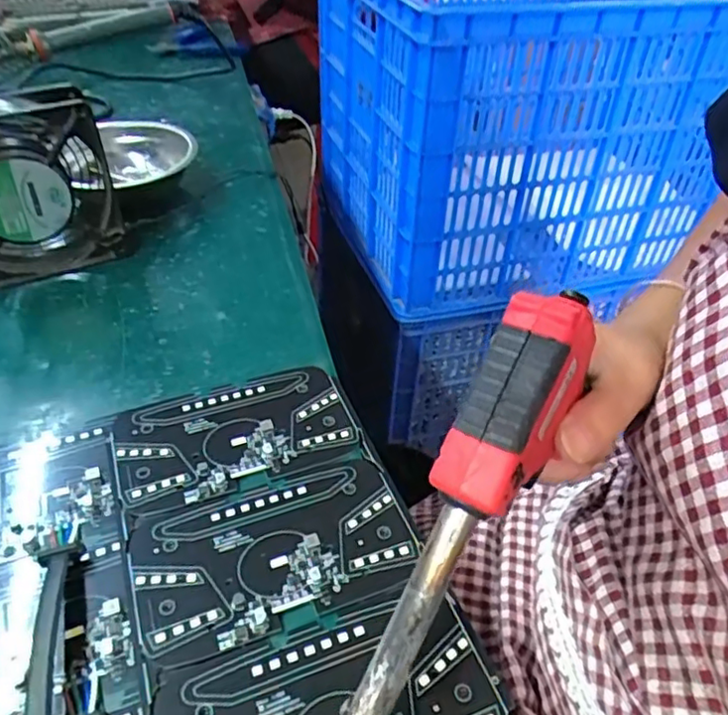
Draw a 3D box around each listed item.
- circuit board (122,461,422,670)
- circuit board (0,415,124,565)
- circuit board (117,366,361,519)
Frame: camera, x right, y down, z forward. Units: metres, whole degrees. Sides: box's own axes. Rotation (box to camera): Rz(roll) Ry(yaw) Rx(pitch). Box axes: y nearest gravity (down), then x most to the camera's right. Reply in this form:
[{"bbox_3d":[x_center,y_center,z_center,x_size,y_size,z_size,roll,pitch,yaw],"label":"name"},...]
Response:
[{"bbox_3d":[-0.043,0.091,0.302,0.127,0.004,0.076,-14,44,-17],"label":"circuit board"},{"bbox_3d":[-0.176,0.070,0.327,0.092,0.005,0.079,-13,42,-18],"label":"circuit board"},{"bbox_3d":[-0.073,0.042,0.357,0.127,0.004,0.075,-12,42,-17],"label":"circuit board"}]

